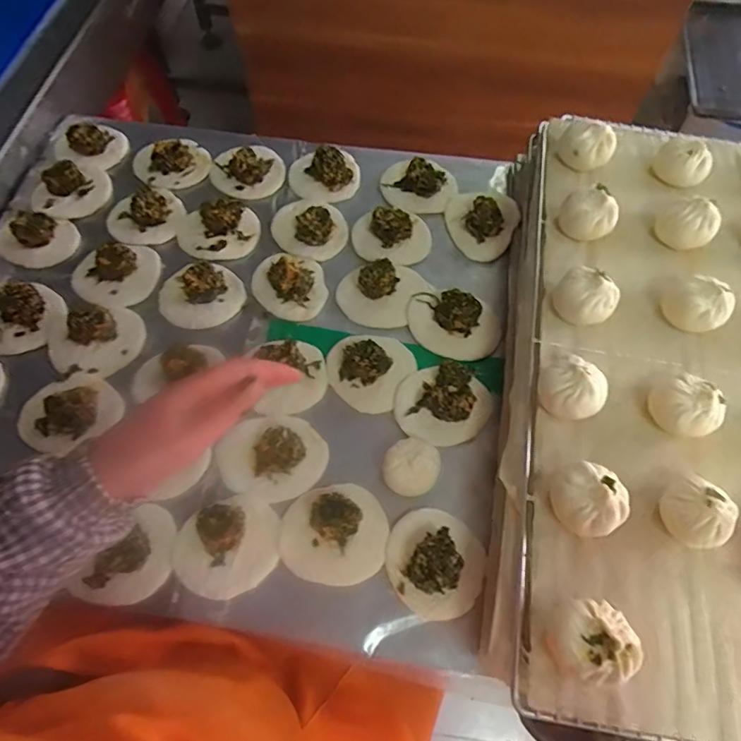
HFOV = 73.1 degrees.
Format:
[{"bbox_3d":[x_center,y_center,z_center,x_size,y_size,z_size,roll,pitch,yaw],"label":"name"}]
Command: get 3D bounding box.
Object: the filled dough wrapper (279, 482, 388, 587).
[{"bbox_3d":[-0.034,0.146,0.454,0.095,0.029,0.087,1,65,-1],"label":"filled dough wrapper"}]

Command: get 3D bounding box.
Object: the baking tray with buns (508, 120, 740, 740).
[{"bbox_3d":[0.342,-0.003,0.447,0.403,0.061,0.597,10,65,3],"label":"baking tray with buns"}]

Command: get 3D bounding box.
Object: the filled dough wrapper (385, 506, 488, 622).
[{"bbox_3d":[0.059,0.169,0.445,0.085,0.026,0.090,1,65,-1],"label":"filled dough wrapper"}]

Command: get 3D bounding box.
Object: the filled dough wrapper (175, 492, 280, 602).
[{"bbox_3d":[-0.128,0.156,0.446,0.093,0.030,0.080,-33,70,-16],"label":"filled dough wrapper"}]

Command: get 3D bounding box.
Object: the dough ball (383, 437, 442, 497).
[{"bbox_3d":[0.040,0.092,0.476,0.051,0.031,0.053,1,65,-1],"label":"dough ball"}]

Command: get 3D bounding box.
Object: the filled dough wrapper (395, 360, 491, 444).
[{"bbox_3d":[0.077,0.031,0.514,0.098,0.034,0.083,-2,65,-2],"label":"filled dough wrapper"}]

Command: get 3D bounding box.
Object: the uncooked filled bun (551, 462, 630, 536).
[{"bbox_3d":[0.169,0.100,0.383,0.049,0.041,0.050,1,65,-1],"label":"uncooked filled bun"}]

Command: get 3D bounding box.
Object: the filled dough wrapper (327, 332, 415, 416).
[{"bbox_3d":[-0.001,-0.007,0.531,0.083,0.030,0.089,1,65,-1],"label":"filled dough wrapper"}]

